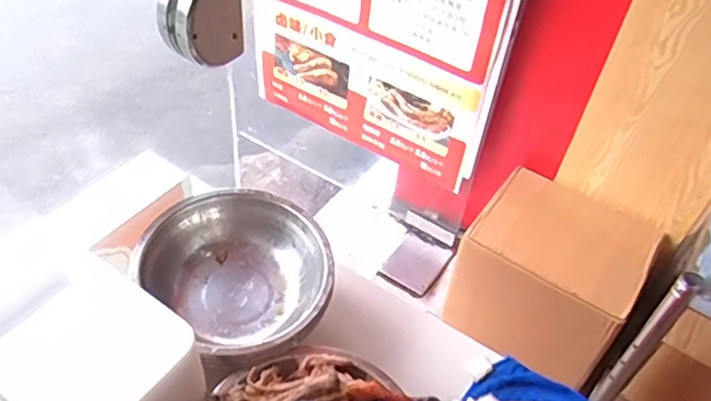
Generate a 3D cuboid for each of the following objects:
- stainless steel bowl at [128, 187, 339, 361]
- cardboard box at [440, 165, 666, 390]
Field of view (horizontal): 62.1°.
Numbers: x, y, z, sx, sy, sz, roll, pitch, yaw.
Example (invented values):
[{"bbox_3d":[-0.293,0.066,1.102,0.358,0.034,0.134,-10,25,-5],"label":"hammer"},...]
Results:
[{"bbox_3d":[-0.115,0.076,0.611,0.181,0.074,0.167,3,46,-4],"label":"stainless steel bowl"},{"bbox_3d":[0.479,0.168,1.438,0.391,0.276,0.353,29,49,20],"label":"cardboard box"}]

